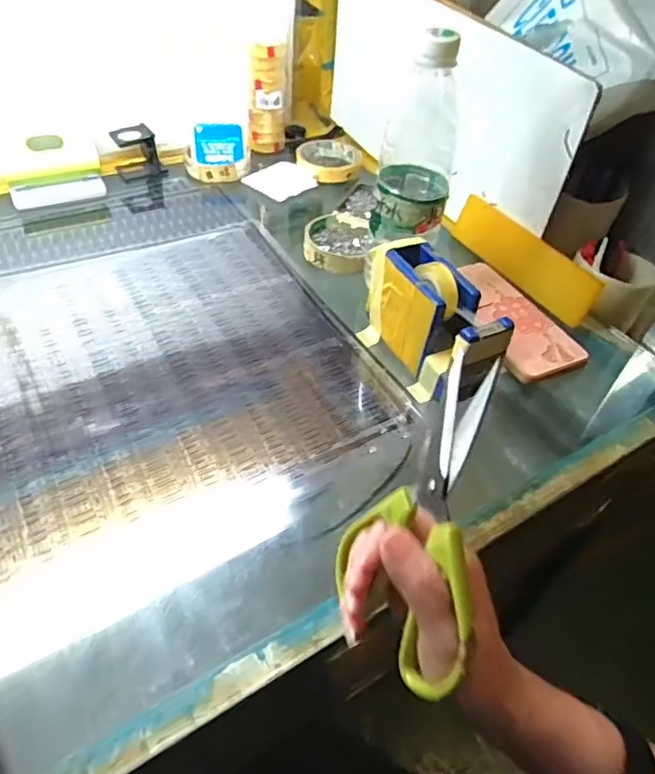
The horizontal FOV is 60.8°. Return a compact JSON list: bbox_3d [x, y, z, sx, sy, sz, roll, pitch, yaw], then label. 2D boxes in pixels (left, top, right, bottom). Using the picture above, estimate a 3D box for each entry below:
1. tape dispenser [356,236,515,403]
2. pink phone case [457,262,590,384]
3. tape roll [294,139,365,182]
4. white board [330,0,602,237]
[{"bbox_3d":[0.085,-0.052,0.468,0.053,0.087,0.143,-19,51,-22],"label":"tape dispenser"},{"bbox_3d":[0.179,-0.069,0.544,0.068,0.014,0.168,-11,49,-16],"label":"pink phone case"},{"bbox_3d":[0.003,-0.305,0.752,0.092,0.019,0.103,8,46,1],"label":"tape roll"},{"bbox_3d":[0.119,-0.327,0.647,0.013,0.194,0.415,-20,53,-21],"label":"white board"}]

